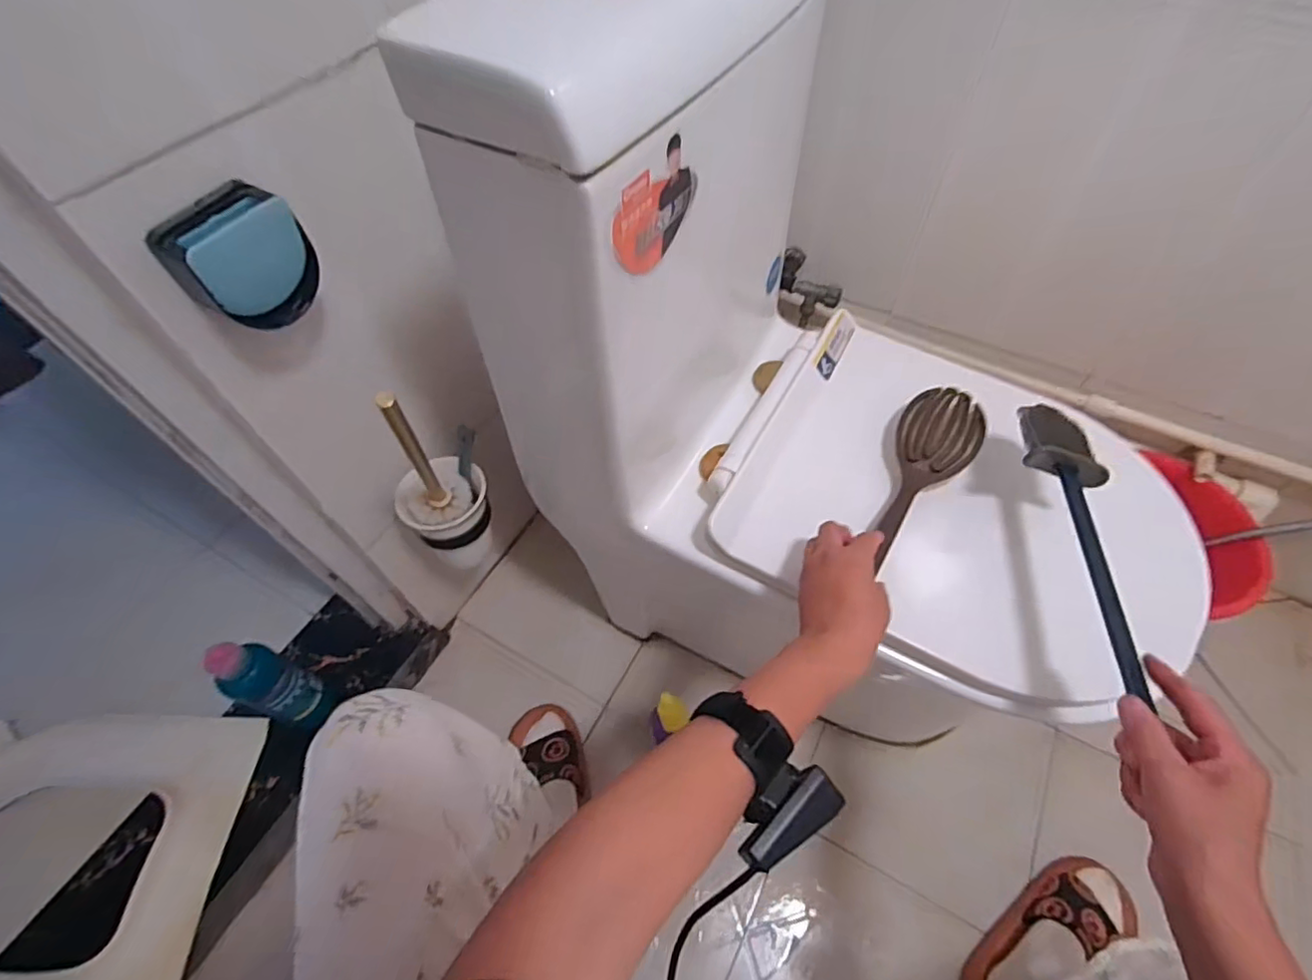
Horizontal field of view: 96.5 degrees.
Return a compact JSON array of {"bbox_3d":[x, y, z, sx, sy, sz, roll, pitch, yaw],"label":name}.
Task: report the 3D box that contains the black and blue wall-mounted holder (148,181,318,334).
[{"bbox_3d":[-0.314,-0.173,0.451,0.044,0.088,0.088,25,61,17],"label":"black and blue wall-mounted holder"}]

